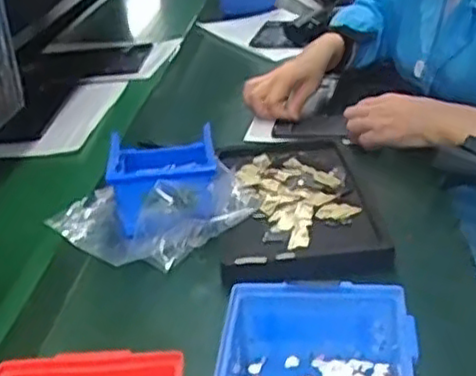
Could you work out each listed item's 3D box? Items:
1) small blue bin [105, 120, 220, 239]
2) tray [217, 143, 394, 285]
[{"bbox_3d":[-0.074,-0.010,0.721,0.106,0.066,0.146,-9,28,-1],"label":"small blue bin"},{"bbox_3d":[0.050,0.007,0.730,0.149,0.021,0.292,-6,29,-3],"label":"tray"}]

